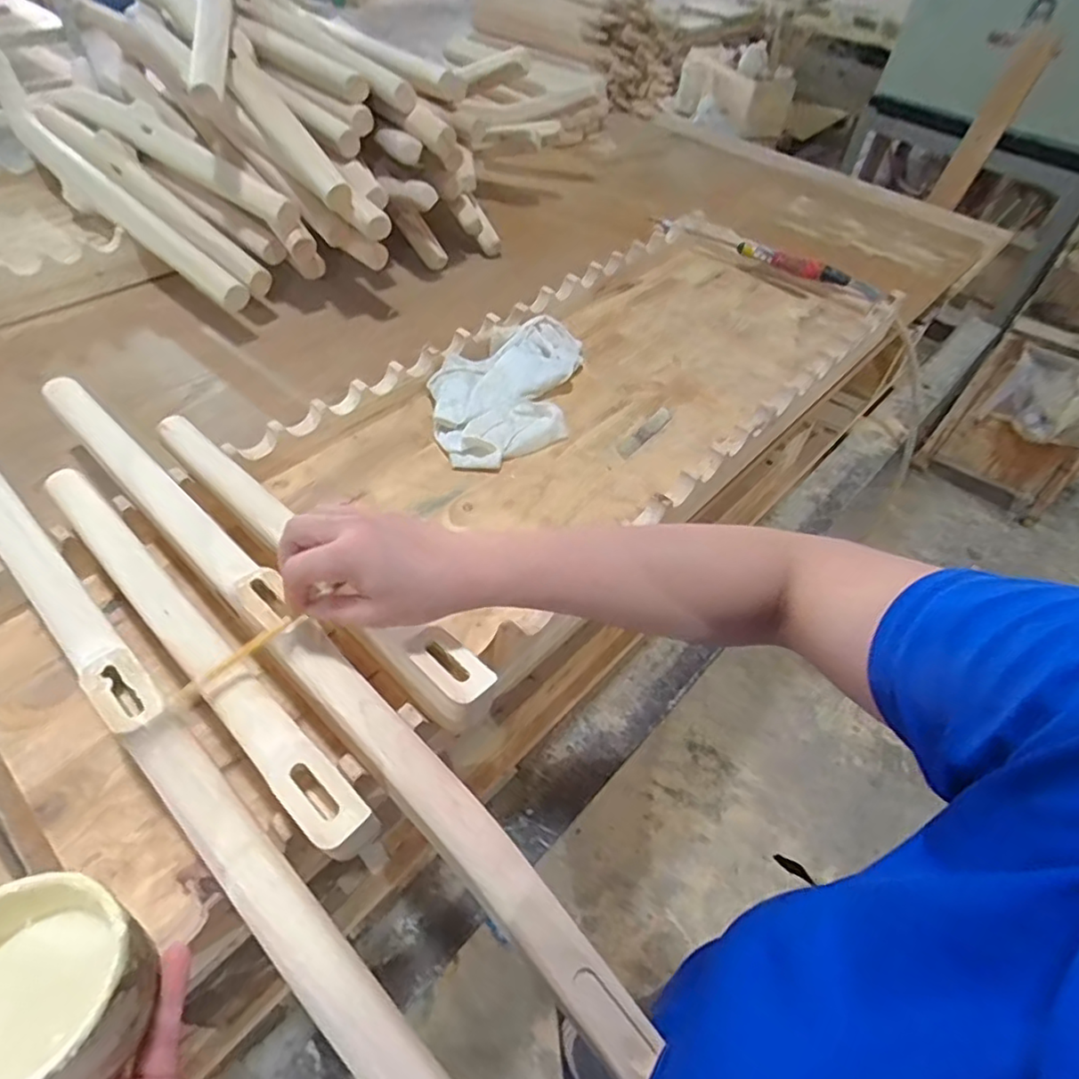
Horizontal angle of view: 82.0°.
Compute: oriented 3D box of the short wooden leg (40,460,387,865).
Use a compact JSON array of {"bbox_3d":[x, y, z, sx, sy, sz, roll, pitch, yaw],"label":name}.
[{"bbox_3d":[-0.254,0.057,0.432,0.427,0.028,0.032,38,57,23],"label":"short wooden leg"}]

